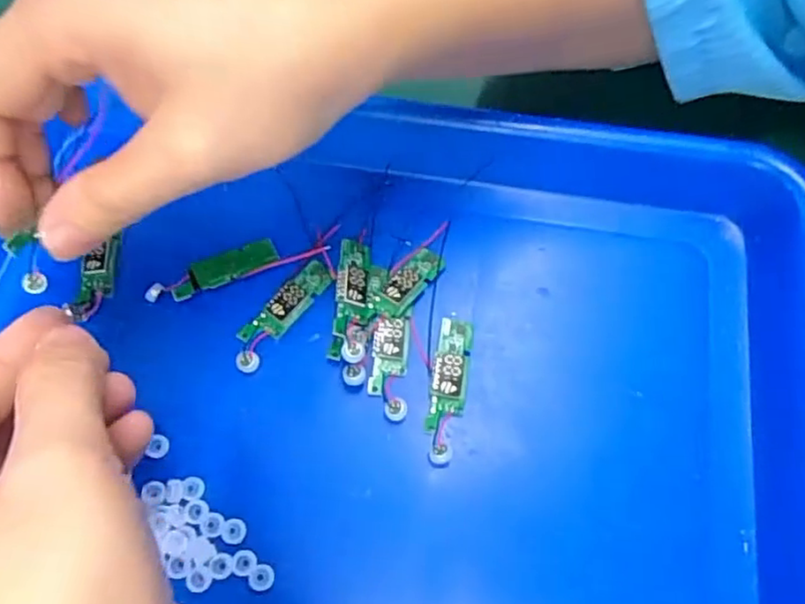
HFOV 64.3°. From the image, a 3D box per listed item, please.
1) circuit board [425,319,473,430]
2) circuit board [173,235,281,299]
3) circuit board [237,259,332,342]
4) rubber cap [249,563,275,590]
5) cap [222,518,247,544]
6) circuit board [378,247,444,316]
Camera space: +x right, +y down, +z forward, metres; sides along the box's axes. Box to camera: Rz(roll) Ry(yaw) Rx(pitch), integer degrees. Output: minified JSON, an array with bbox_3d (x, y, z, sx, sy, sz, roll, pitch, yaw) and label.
[{"bbox_3d":[0.017,0.026,0.232,0.013,0.007,0.040,6,65,7],"label":"circuit board"},{"bbox_3d":[-0.070,-0.014,0.251,0.042,0.004,0.013,-29,67,-23],"label":"circuit board"},{"bbox_3d":[-0.044,0.001,0.246,0.013,0.005,0.041,34,71,18],"label":"circuit board"},{"bbox_3d":[-0.046,0.088,0.205,0.008,0.004,0.008,-1,66,3],"label":"rubber cap"},{"bbox_3d":[-0.056,0.076,0.213,0.008,0.004,0.008,-1,66,3],"label":"cap"},{"bbox_3d":[0.003,-0.008,0.246,0.013,0.006,0.031,35,72,17],"label":"circuit board"}]

